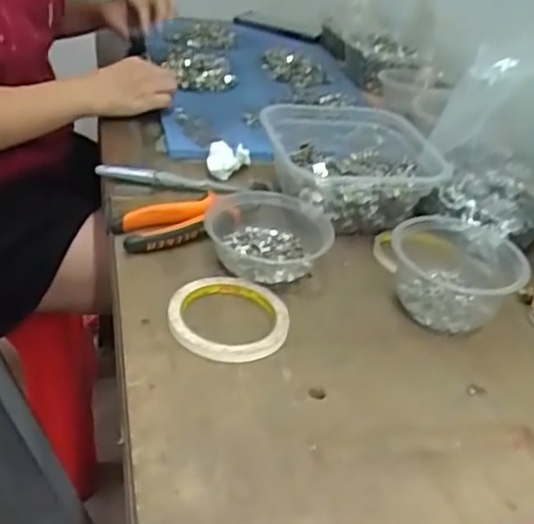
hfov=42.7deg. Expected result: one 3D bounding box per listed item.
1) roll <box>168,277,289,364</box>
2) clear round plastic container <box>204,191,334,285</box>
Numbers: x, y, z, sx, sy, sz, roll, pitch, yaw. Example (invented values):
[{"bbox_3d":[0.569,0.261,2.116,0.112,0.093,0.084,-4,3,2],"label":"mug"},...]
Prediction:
[{"bbox_3d":[-0.031,0.045,0.562,0.095,0.014,0.100,5,34,-4],"label":"roll"},{"bbox_3d":[0.001,-0.022,0.638,0.113,0.039,0.105,5,34,-4],"label":"clear round plastic container"}]

